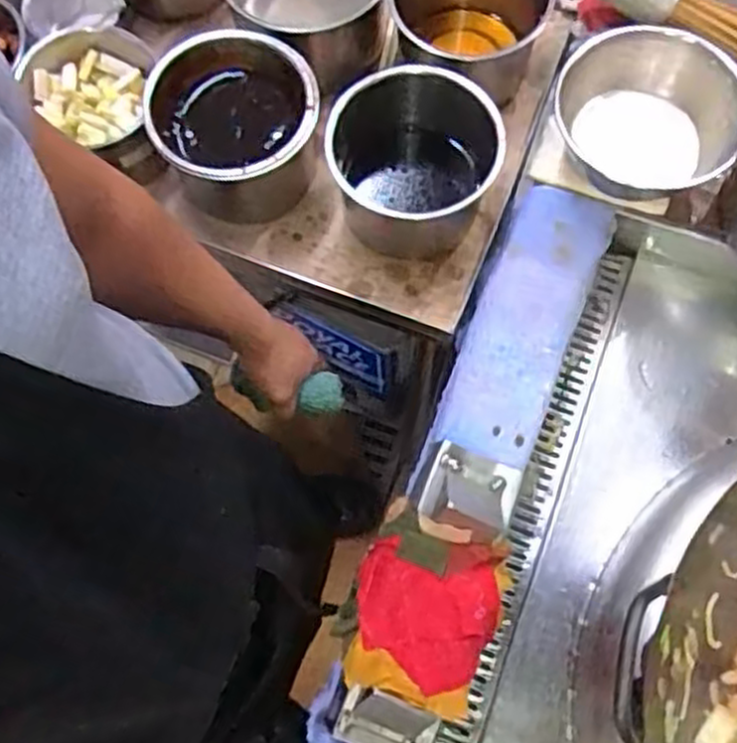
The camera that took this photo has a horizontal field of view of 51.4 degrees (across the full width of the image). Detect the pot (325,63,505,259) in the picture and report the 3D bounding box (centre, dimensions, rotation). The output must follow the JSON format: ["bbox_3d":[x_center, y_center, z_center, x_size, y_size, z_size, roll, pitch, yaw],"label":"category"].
[{"bbox_3d":[0.044,-0.196,0.746,0.164,0.115,0.160,0,73,1],"label":"pot"}]

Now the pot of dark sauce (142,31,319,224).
[{"bbox_3d":[-0.124,-0.232,0.758,0.141,0.109,0.150,0,73,1],"label":"pot of dark sauce"}]

